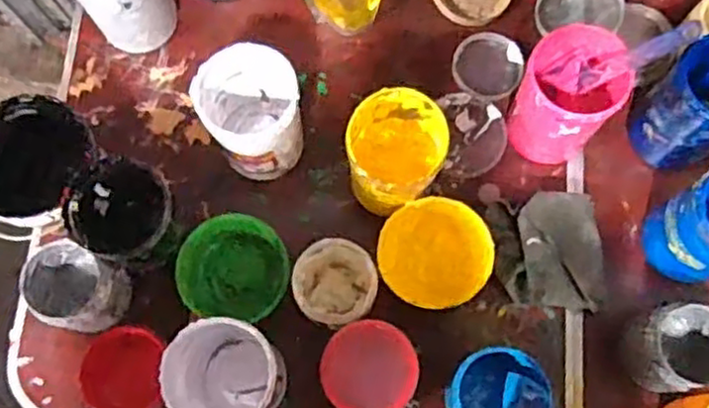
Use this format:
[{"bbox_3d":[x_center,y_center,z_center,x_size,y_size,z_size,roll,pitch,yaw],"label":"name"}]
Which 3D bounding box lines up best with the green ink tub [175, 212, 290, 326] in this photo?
[{"bbox_3d":[-0.122,0.070,0.754,0.108,0.075,0.100,0,76,1],"label":"green ink tub"}]

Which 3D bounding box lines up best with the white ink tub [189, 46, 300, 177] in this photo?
[{"bbox_3d":[-0.105,-0.093,0.739,0.092,0.135,0.106,-23,77,-5],"label":"white ink tub"}]

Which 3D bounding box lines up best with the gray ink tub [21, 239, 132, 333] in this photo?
[{"bbox_3d":[-0.284,0.085,0.724,0.094,0.081,0.075,21,77,6],"label":"gray ink tub"}]

